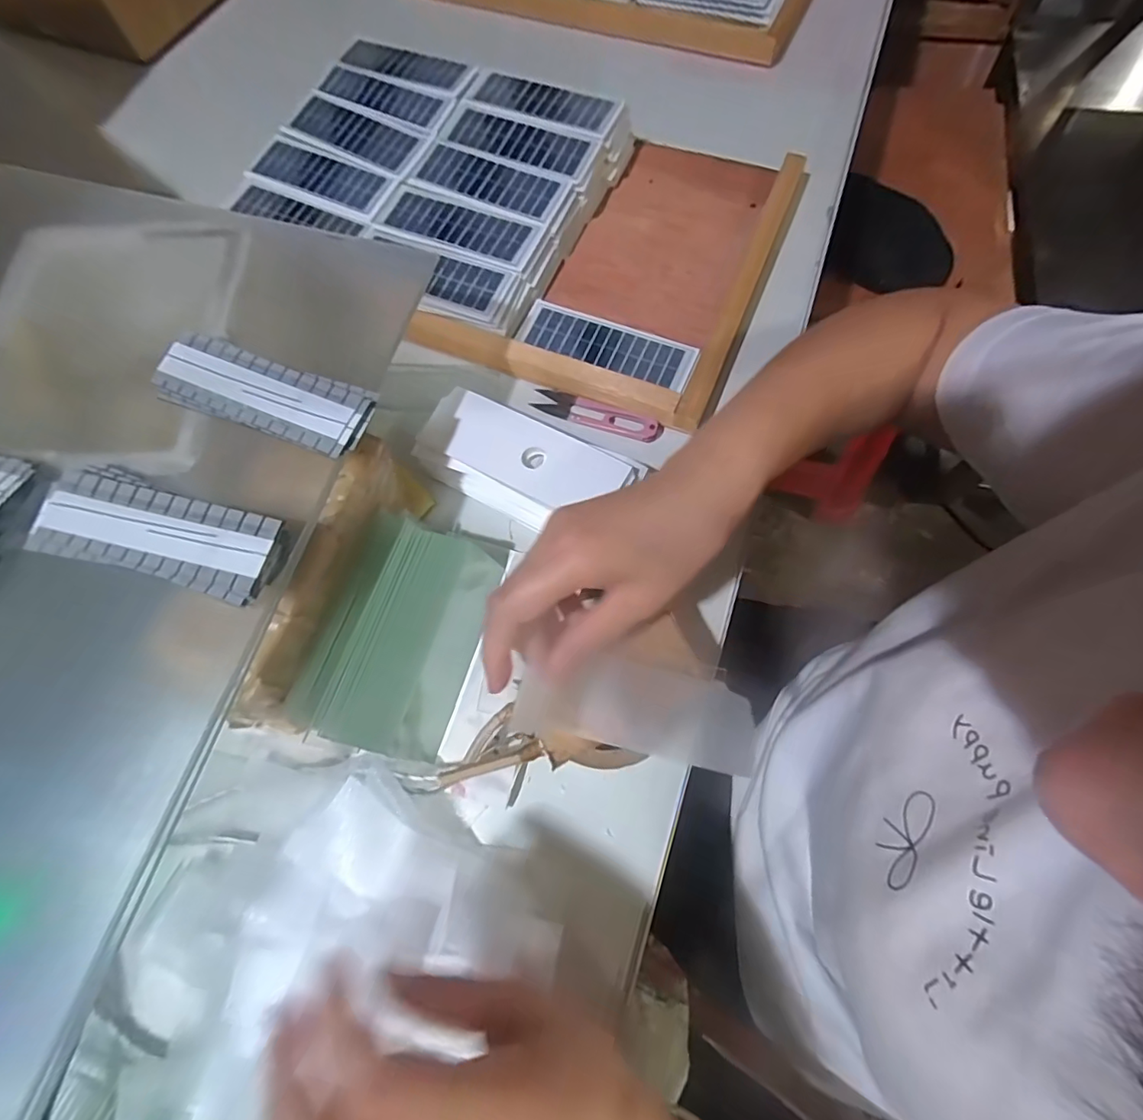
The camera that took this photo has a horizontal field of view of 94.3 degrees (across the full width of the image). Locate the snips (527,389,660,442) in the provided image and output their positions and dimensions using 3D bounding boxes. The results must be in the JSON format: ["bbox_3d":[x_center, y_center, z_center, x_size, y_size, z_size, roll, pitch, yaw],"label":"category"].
[{"bbox_3d":[0.020,-0.115,0.418,0.103,0.009,0.021,21,72,10],"label":"snips"}]

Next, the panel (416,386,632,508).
[{"bbox_3d":[-0.035,-0.075,0.367,0.140,0.009,0.051,25,73,11],"label":"panel"}]

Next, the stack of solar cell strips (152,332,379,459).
[{"bbox_3d":[-0.177,-0.094,0.306,0.128,0.016,0.044,18,72,9],"label":"stack of solar cell strips"}]

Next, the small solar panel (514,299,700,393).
[{"bbox_3d":[0.028,-0.178,0.439,0.147,0.008,0.052,24,70,12],"label":"small solar panel"}]

